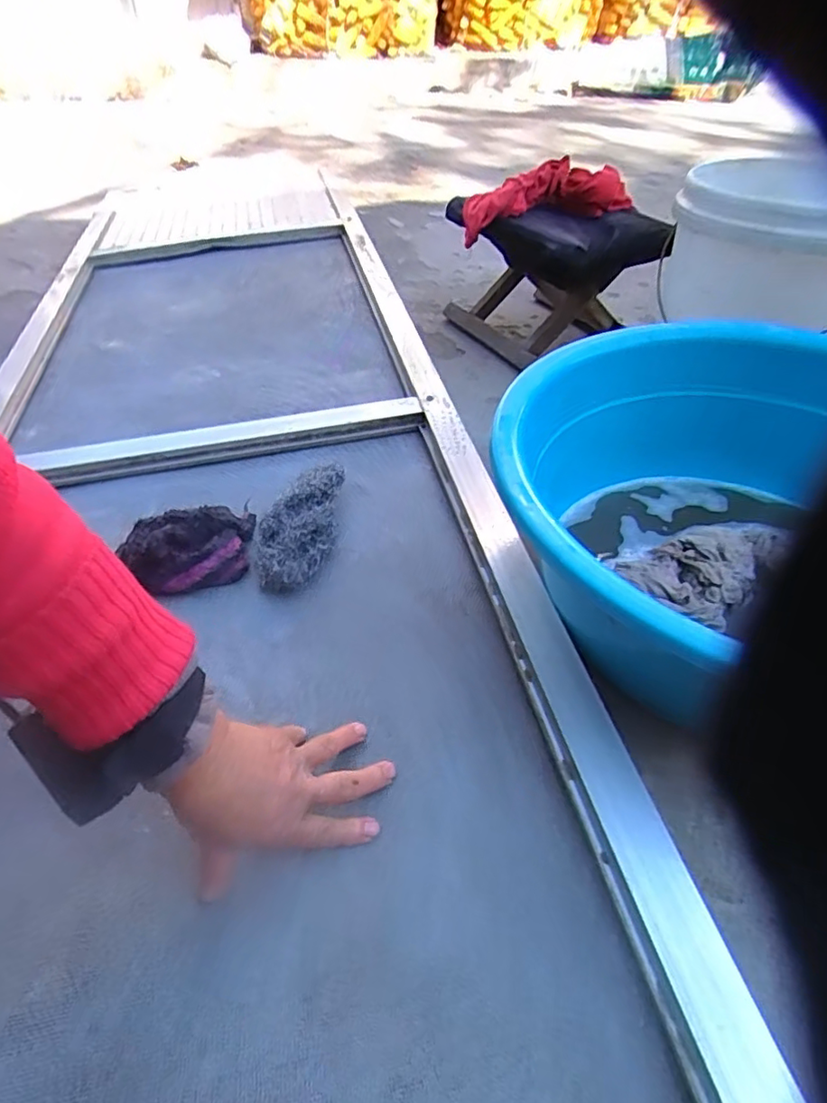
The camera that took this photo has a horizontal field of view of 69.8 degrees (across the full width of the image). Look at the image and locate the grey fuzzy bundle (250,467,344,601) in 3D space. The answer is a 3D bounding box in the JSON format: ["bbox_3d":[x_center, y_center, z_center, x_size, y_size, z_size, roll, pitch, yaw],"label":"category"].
[{"bbox_3d":[-0.114,-0.029,0.591,0.071,0.039,0.155,10,62,14],"label":"grey fuzzy bundle"}]

